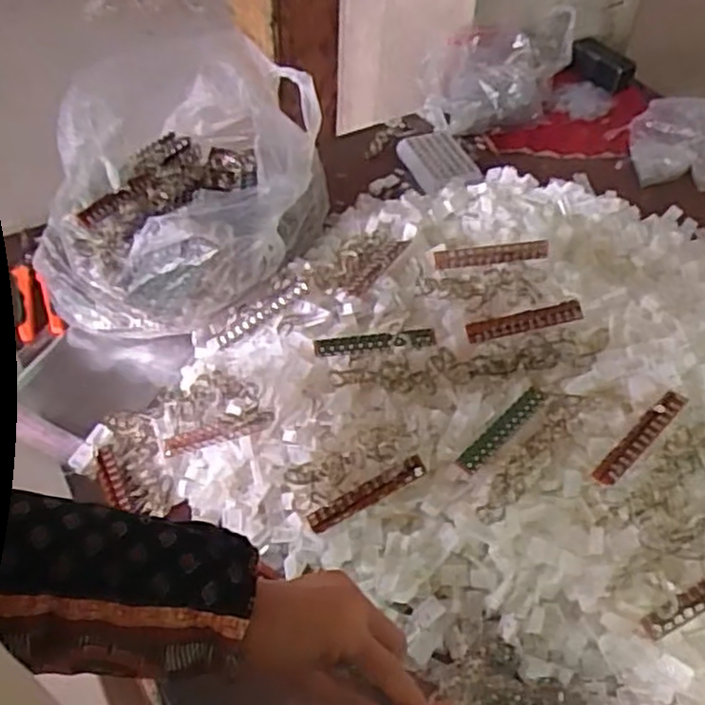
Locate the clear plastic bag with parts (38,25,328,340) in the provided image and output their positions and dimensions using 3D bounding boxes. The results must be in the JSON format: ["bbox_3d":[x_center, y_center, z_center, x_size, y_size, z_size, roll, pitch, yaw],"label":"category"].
[{"bbox_3d":[-0.203,-0.224,0.946,0.329,0.194,0.398,14,51,9],"label":"clear plastic bag with parts"}]

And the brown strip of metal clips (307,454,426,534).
[{"bbox_3d":[0.014,0.139,0.703,0.124,0.008,0.023,-31,91,4],"label":"brown strip of metal clips"}]

